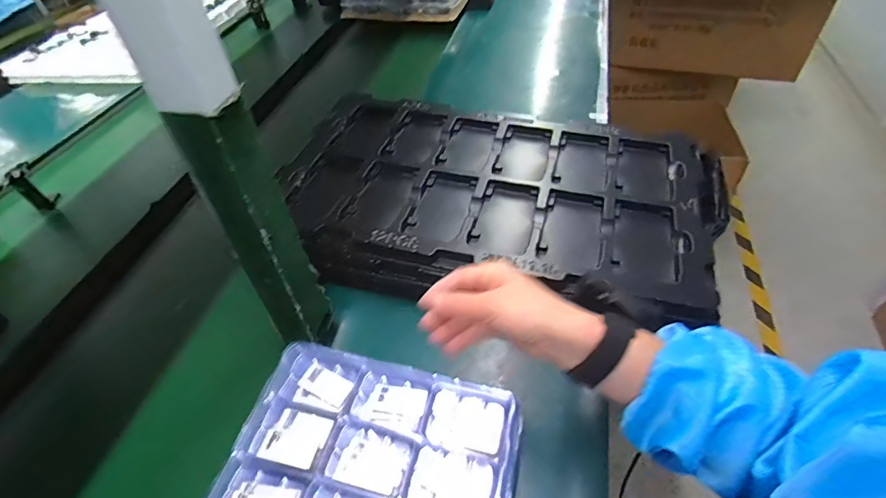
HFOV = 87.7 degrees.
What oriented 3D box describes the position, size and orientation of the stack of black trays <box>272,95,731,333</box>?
[{"bbox_3d":[0.067,-0.079,0.644,0.575,0.058,0.350,8,49,13],"label":"stack of black trays"}]

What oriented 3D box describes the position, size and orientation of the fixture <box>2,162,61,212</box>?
[{"bbox_3d":[-0.677,-0.100,0.761,0.046,0.079,0.034,-33,53,-22],"label":"fixture"}]

